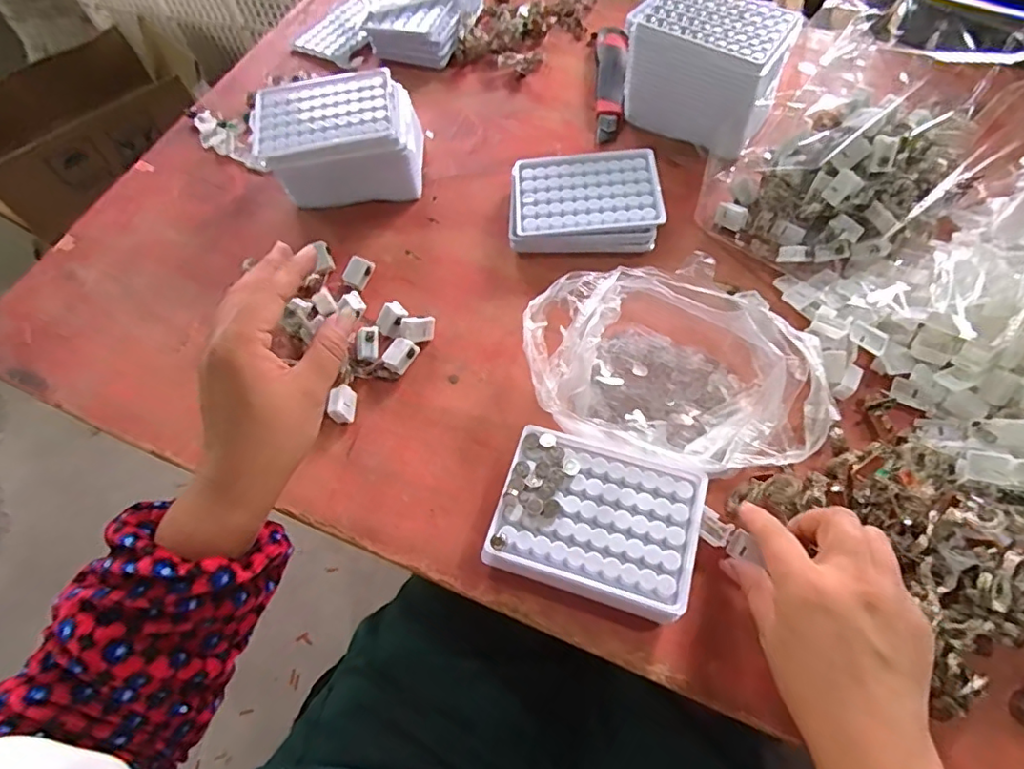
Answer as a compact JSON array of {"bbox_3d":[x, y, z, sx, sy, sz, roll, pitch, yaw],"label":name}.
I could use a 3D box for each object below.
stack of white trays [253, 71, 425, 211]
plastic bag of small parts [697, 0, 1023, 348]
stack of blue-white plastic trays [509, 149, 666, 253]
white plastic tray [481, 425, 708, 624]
[{"bbox_3d":[-0.164,-0.236,0.542,0.143,0.073,0.102,-5,63,1],"label":"stack of white trays"},{"bbox_3d":[0.317,-0.188,0.441,0.256,0.135,0.210,38,71,20],"label":"plastic bag of small parts"},{"bbox_3d":[0.067,-0.171,0.520,0.134,0.029,0.099,-1,63,3],"label":"stack of blue-white plastic trays"},{"bbox_3d":[0.058,0.092,0.381,0.128,0.036,0.099,15,65,11],"label":"white plastic tray"}]

